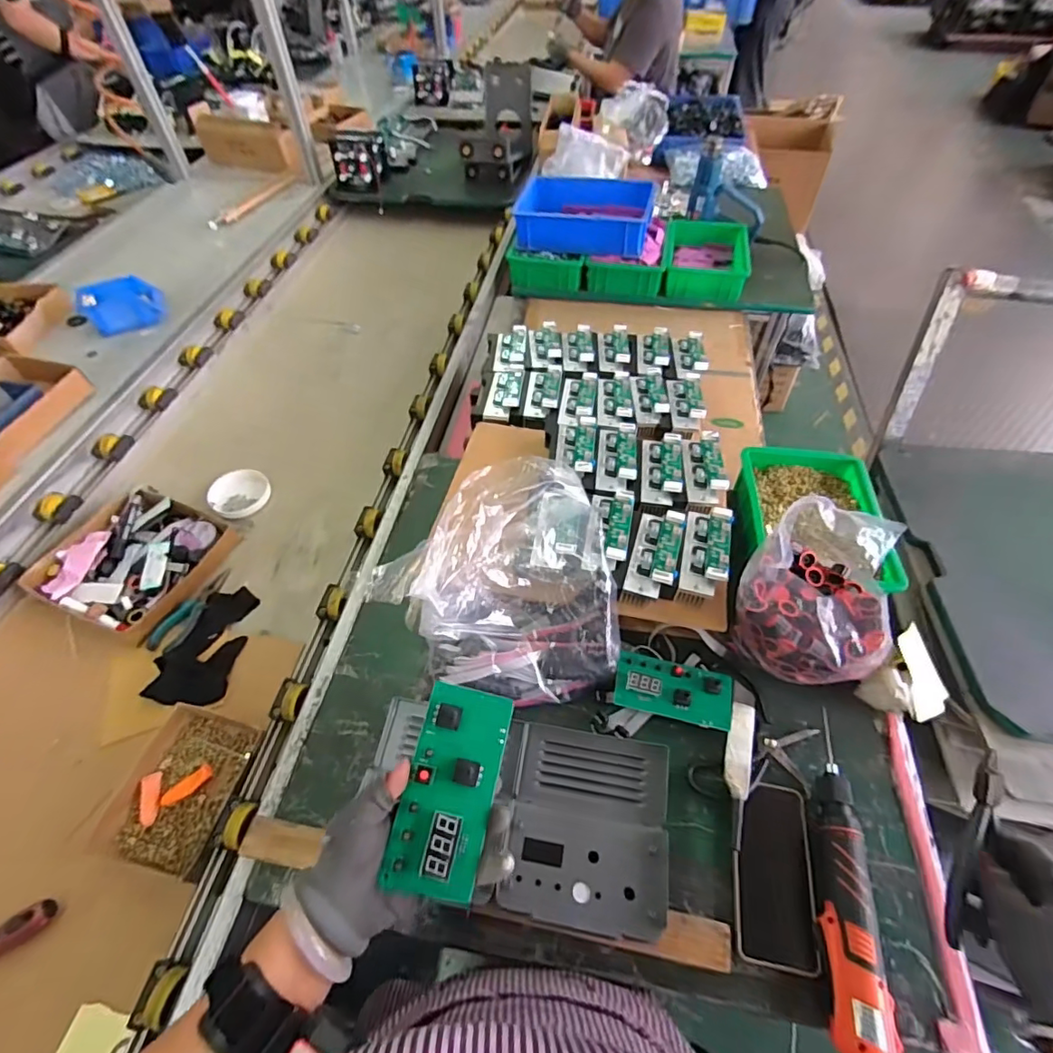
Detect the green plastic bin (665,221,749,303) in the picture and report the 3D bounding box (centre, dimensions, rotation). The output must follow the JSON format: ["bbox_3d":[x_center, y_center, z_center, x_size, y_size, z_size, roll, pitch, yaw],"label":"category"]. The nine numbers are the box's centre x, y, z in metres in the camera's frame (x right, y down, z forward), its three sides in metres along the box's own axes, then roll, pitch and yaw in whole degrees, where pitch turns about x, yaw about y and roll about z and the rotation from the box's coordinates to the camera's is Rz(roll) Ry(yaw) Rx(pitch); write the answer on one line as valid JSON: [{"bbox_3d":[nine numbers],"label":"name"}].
[{"bbox_3d":[0.412,-0.611,1.225,0.186,0.074,0.228,9,54,7],"label":"green plastic bin"}]

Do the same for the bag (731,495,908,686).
[{"bbox_3d":[0.353,0.083,0.631,0.195,0.175,0.166,-32,59,-21],"label":"bag"}]

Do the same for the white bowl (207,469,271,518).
[{"bbox_3d":[-0.515,-0.062,0.955,0.099,0.024,0.101,0,53,1],"label":"white bowl"}]

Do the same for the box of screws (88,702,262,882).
[{"bbox_3d":[-0.412,0.320,0.647,0.144,0.039,0.175,15,55,12],"label":"box of screws"}]

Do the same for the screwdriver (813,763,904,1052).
[{"bbox_3d":[0.309,0.361,0.511,0.054,0.042,0.244,9,54,8],"label":"screwdriver"}]

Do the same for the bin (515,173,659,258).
[{"bbox_3d":[0.136,-0.723,1.215,0.295,0.090,0.242,11,54,9],"label":"bin"}]

